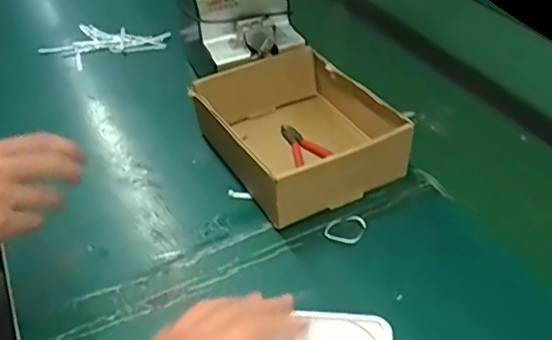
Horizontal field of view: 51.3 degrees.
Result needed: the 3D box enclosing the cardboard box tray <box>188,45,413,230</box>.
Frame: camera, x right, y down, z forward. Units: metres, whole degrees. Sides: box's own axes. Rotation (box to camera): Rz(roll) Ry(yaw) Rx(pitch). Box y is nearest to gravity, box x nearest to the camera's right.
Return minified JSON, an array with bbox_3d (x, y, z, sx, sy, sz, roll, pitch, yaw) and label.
[{"bbox_3d":[0.028,-0.048,0.672,0.180,0.077,0.215,-20,43,-20],"label":"cardboard box tray"}]

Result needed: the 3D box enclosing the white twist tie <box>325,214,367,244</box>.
[{"bbox_3d":[0.071,0.060,0.591,0.039,0.010,0.035,12,42,17],"label":"white twist tie"}]

